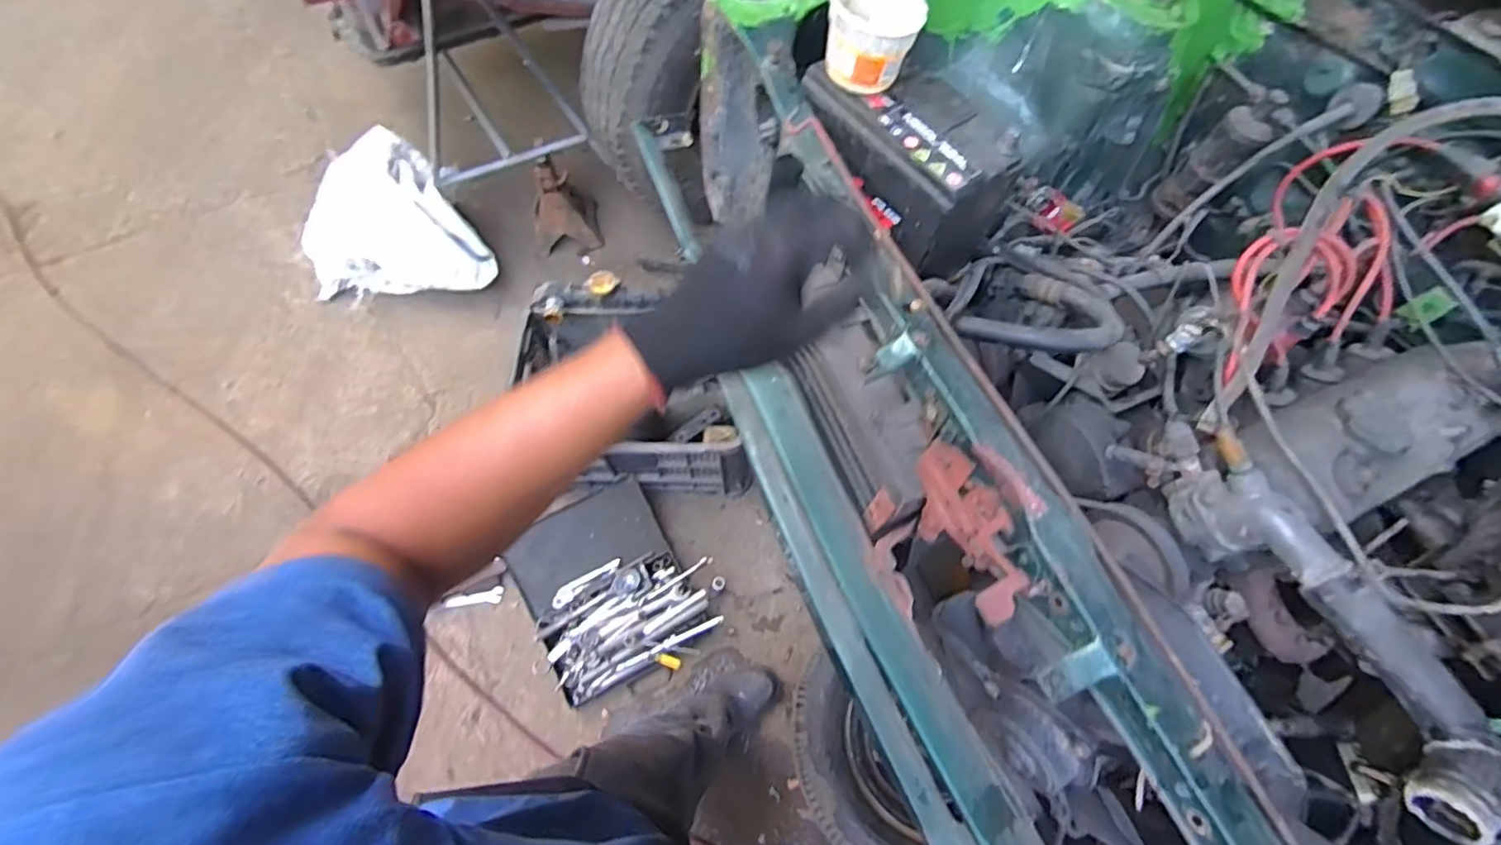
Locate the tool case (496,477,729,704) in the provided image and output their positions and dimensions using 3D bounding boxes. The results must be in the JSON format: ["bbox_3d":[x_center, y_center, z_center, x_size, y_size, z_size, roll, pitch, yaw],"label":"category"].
[{"bbox_3d":[-0.312,0.360,1.450,0.377,0.098,0.393,-30,67,-13],"label":"tool case"}]

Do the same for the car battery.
[{"bbox_3d":[0.171,-0.300,0.761,0.142,0.160,0.238,-33,68,-14],"label":"car battery"}]

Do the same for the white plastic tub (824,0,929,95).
[{"bbox_3d":[0.126,-0.394,0.673,0.092,0.085,0.086,0,64,0],"label":"white plastic tub"}]

